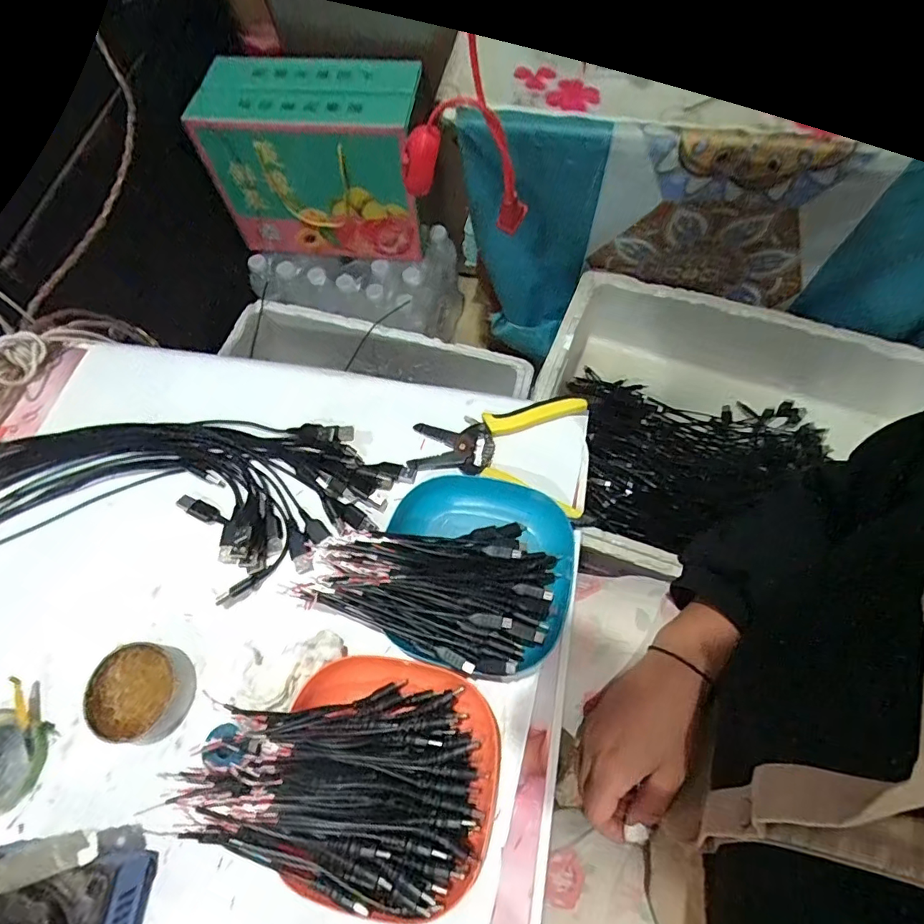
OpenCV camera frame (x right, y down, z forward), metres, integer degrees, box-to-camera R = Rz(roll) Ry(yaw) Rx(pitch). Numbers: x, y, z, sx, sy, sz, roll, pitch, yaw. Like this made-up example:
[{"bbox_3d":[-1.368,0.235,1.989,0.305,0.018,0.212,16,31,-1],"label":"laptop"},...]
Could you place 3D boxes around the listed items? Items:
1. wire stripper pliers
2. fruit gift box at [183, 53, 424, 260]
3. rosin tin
[{"bbox_3d":[0.030,-0.014,0.438,0.144,0.016,0.103,9,67,6],"label":"wire stripper pliers"},{"bbox_3d":[-0.220,-0.484,0.851,0.334,0.260,0.162,8,67,5],"label":"fruit gift box"},{"bbox_3d":[-0.230,0.166,0.370,0.068,0.028,0.062,-1,66,2],"label":"rosin tin"}]

